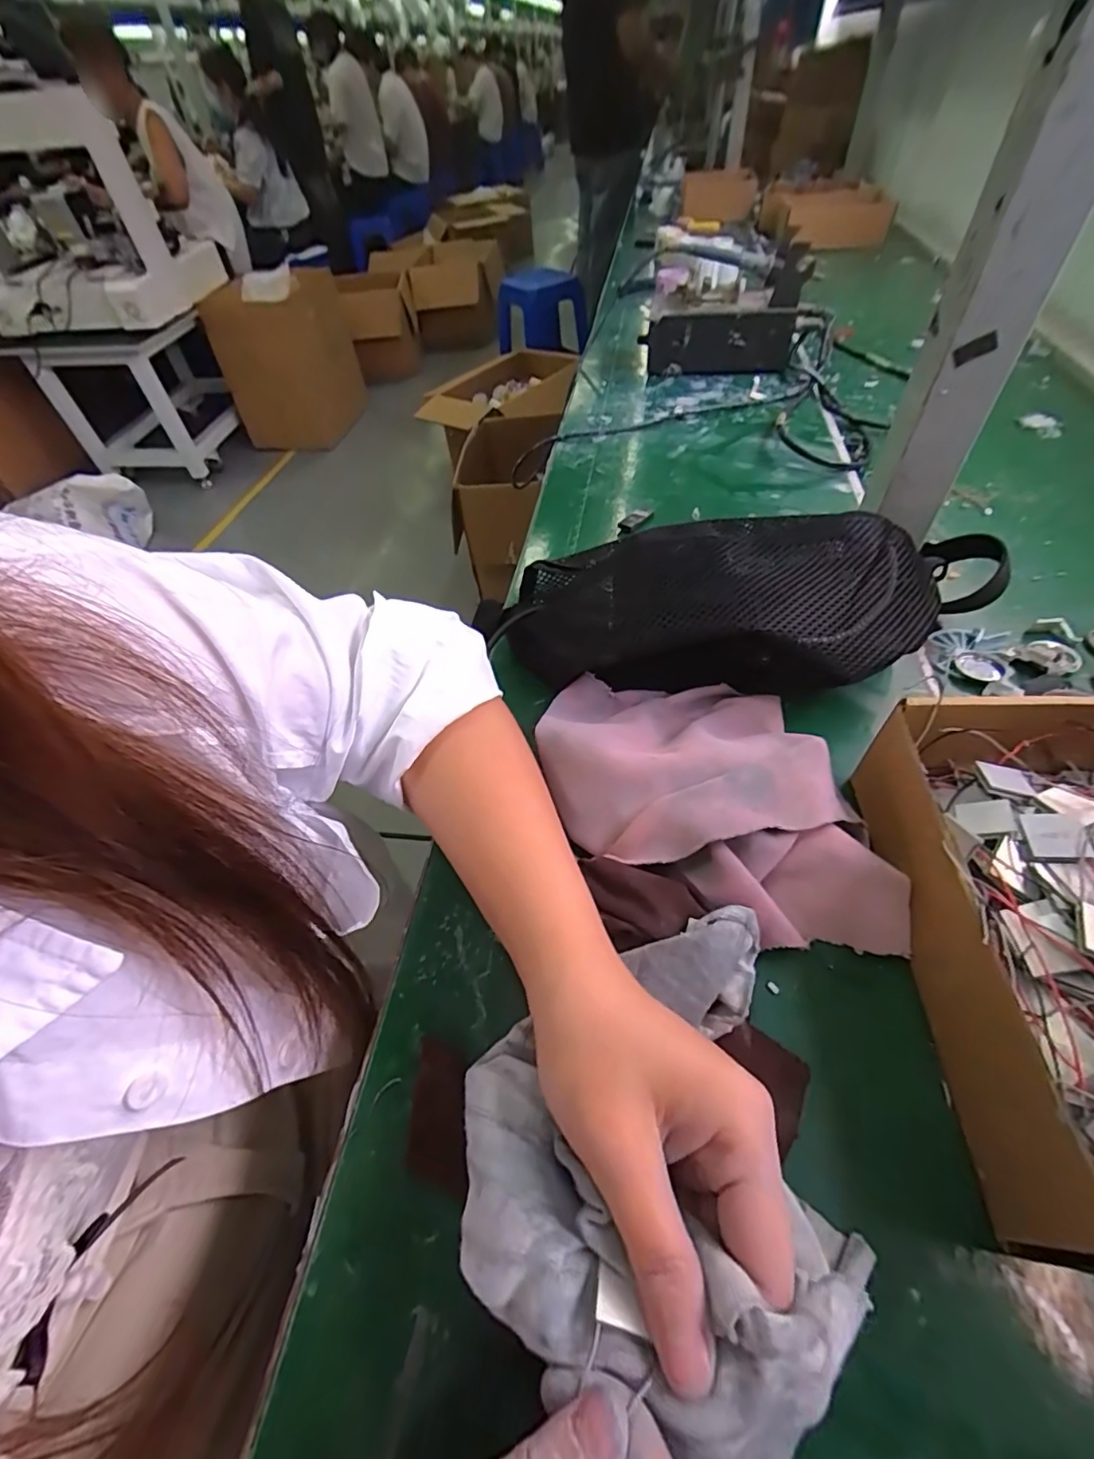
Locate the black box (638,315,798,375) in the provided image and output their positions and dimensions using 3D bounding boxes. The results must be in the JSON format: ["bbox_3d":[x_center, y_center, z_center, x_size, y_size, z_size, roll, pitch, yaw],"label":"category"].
[{"bbox_3d":[0.217,-0.492,0.706,0.180,0.062,0.033,9,52,12],"label":"black box"}]

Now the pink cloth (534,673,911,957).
[{"bbox_3d":[0.079,0.030,0.297,0.159,0.053,0.162,-2,50,3],"label":"pink cloth"}]

